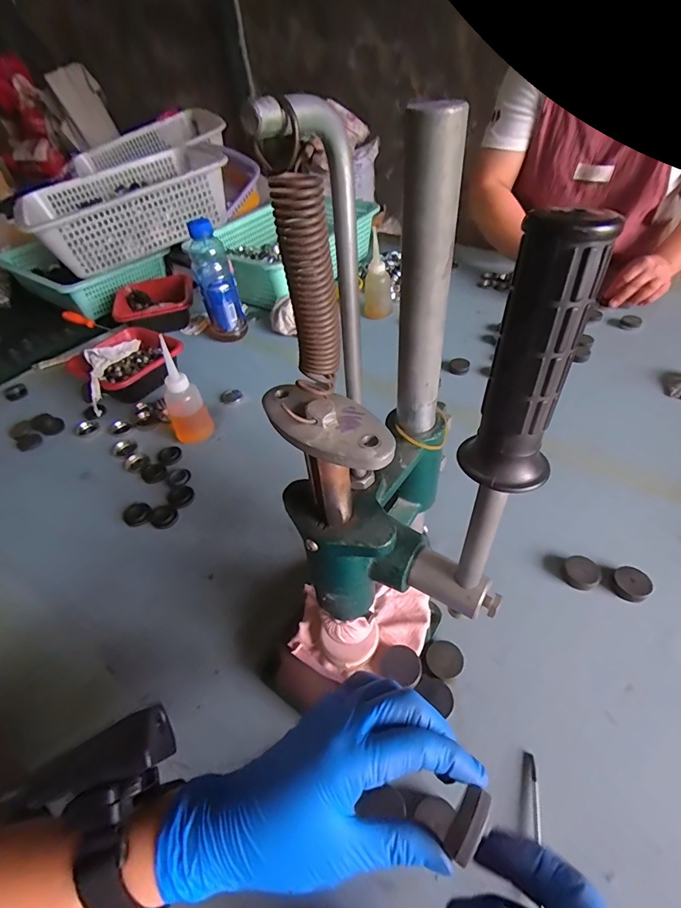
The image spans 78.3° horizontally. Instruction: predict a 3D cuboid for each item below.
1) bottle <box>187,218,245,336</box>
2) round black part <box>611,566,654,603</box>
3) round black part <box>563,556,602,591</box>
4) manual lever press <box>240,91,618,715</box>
[{"bbox_3d":[-0.223,-0.308,0.745,0.068,0.184,0.054,-16,46,-9],"label":"bottle"},{"bbox_3d":[0.289,0.130,0.416,0.032,0.014,0.032,-3,44,3],"label":"round black part"},{"bbox_3d":[0.246,0.122,0.428,0.033,0.012,0.031,-3,44,3],"label":"round black part"},{"bbox_3d":[0.023,0.028,0.274,0.140,0.393,0.118,1,46,8],"label":"manual lever press"}]

